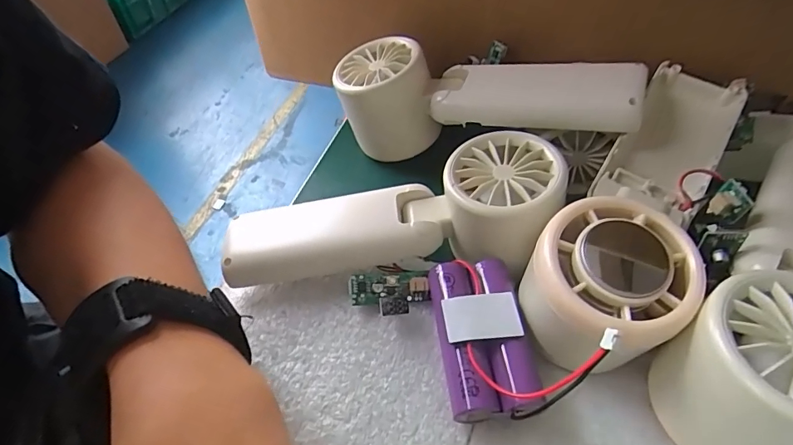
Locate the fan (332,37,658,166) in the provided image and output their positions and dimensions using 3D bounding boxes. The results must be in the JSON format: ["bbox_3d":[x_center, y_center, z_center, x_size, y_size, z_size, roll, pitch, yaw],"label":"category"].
[{"bbox_3d":[0.042,-0.065,0.265,0.162,0.064,0.049,15,52,15],"label":"fan"}]

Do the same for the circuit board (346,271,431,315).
[{"bbox_3d":[-0.003,0.033,0.217,0.036,0.013,0.021,-5,49,-3],"label":"circuit board"}]

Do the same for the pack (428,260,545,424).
[{"bbox_3d":[0.037,0.047,0.196,0.040,0.025,0.066,-6,49,-3],"label":"pack"}]

